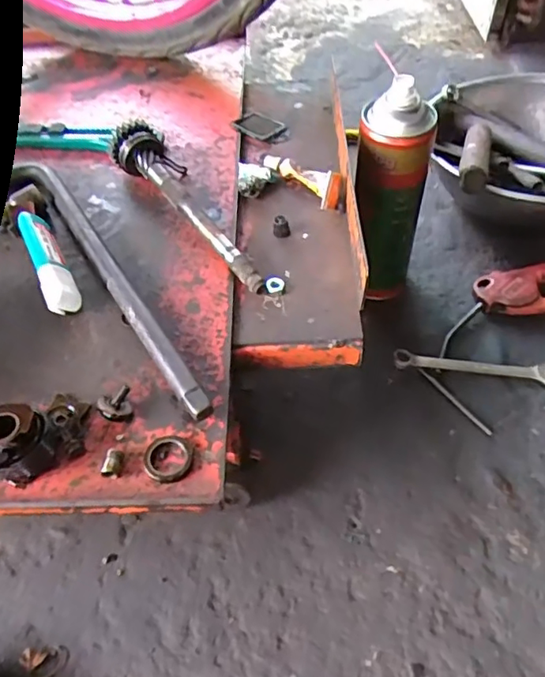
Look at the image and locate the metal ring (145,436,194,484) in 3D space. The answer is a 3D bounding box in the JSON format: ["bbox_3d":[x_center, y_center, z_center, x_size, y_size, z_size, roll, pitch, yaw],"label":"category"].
[{"bbox_3d":[-0.059,0.068,0.319,0.027,0.005,0.027,-1,52,2],"label":"metal ring"}]

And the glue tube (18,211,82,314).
[{"bbox_3d":[-0.163,-0.056,0.411,0.022,0.024,0.099,-23,54,-15],"label":"glue tube"}]

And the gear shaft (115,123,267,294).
[{"bbox_3d":[-0.057,-0.109,0.437,0.044,0.042,0.193,-35,58,-23],"label":"gear shaft"}]

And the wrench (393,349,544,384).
[{"bbox_3d":[0.198,0.025,0.543,0.158,0.013,0.022,5,52,6],"label":"wrench"}]

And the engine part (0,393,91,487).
[{"bbox_3d":[-0.131,0.054,0.314,0.040,0.035,0.063,28,58,23],"label":"engine part"}]

